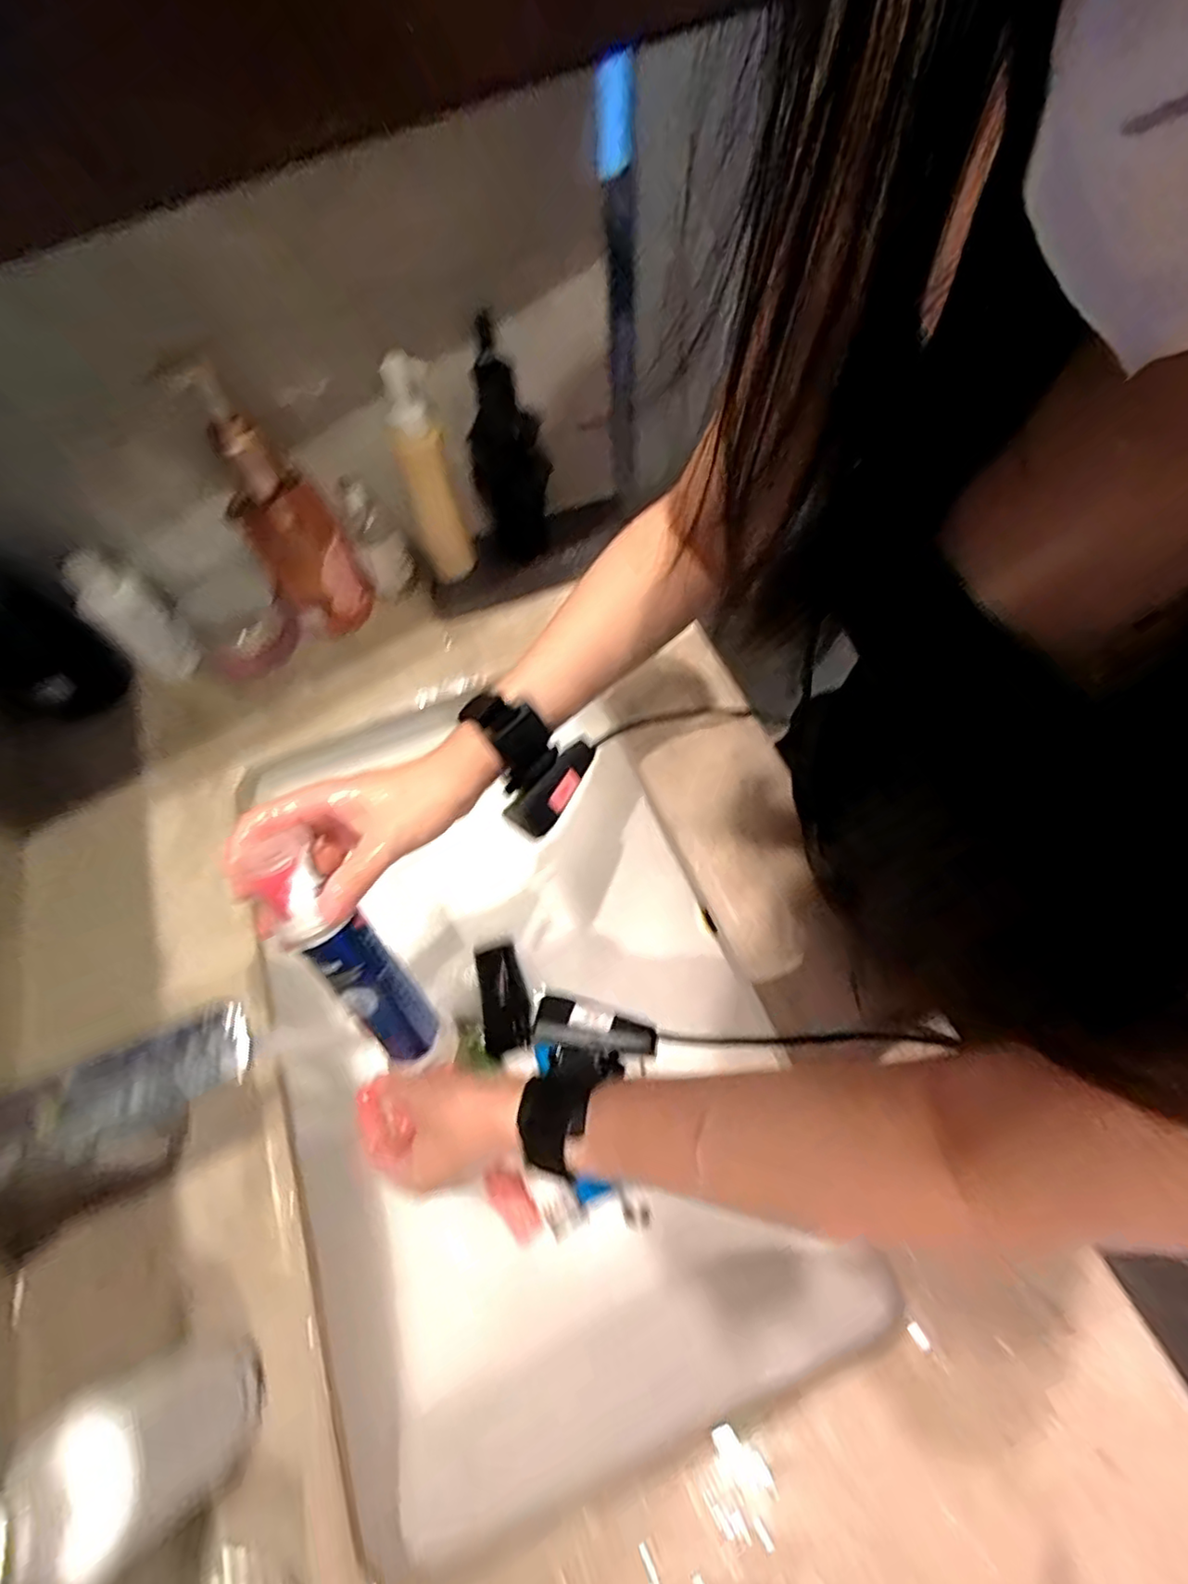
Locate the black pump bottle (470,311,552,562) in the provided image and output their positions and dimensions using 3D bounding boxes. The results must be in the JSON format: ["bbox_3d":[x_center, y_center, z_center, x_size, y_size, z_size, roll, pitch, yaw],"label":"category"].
[{"bbox_3d":[-0.073,-0.294,0.547,0.040,0.196,0.058,21,66,14],"label":"black pump bottle"}]

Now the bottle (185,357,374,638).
[{"bbox_3d":[-0.241,-0.210,0.512,0.073,0.192,0.052,-28,65,-11],"label":"bottle"}]

